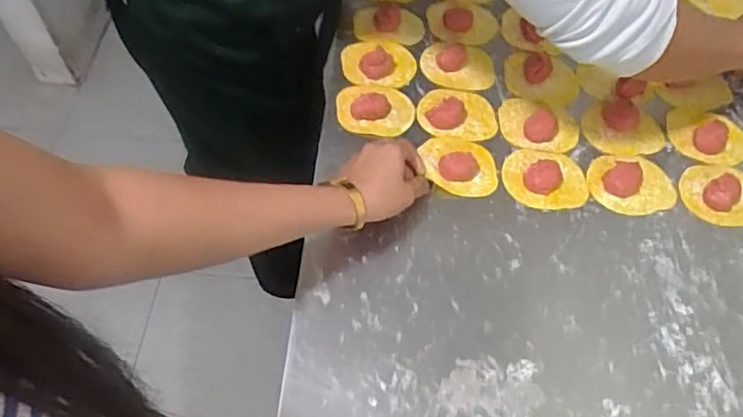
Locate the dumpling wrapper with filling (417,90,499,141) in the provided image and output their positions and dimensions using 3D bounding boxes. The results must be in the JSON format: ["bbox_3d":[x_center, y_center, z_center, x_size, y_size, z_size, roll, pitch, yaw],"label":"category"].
[{"bbox_3d":[0.098,-0.108,0.680,0.088,0.013,0.069,4,59,2],"label":"dumpling wrapper with filling"}]

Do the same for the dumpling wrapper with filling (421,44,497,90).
[{"bbox_3d":[0.104,-0.172,0.724,0.088,0.010,0.076,10,59,5],"label":"dumpling wrapper with filling"}]

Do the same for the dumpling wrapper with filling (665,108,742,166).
[{"bbox_3d":[0.372,-0.080,0.672,0.088,0.008,0.067,26,62,14],"label":"dumpling wrapper with filling"}]

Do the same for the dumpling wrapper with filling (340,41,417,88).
[{"bbox_3d":[0.007,-0.172,0.717,0.088,0.011,0.067,4,59,1],"label":"dumpling wrapper with filling"}]

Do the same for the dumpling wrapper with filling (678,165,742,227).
[{"bbox_3d":[0.370,-0.019,0.623,0.088,0.023,0.071,8,59,4],"label":"dumpling wrapper with filling"}]

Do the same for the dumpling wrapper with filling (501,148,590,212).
[{"bbox_3d":[0.183,-0.036,0.632,0.085,0.022,0.068,7,59,3],"label":"dumpling wrapper with filling"}]

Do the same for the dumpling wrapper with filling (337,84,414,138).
[{"bbox_3d":[0.004,-0.115,0.684,0.087,0.022,0.064,5,59,2],"label":"dumpling wrapper with filling"}]

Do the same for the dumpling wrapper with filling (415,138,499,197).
[{"bbox_3d":[0.092,-0.045,0.639,0.083,0.012,0.064,17,60,9],"label":"dumpling wrapper with filling"}]

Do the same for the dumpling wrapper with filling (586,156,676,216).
[{"bbox_3d":[0.273,-0.027,0.636,0.089,0.012,0.072,4,59,1],"label":"dumpling wrapper with filling"}]

